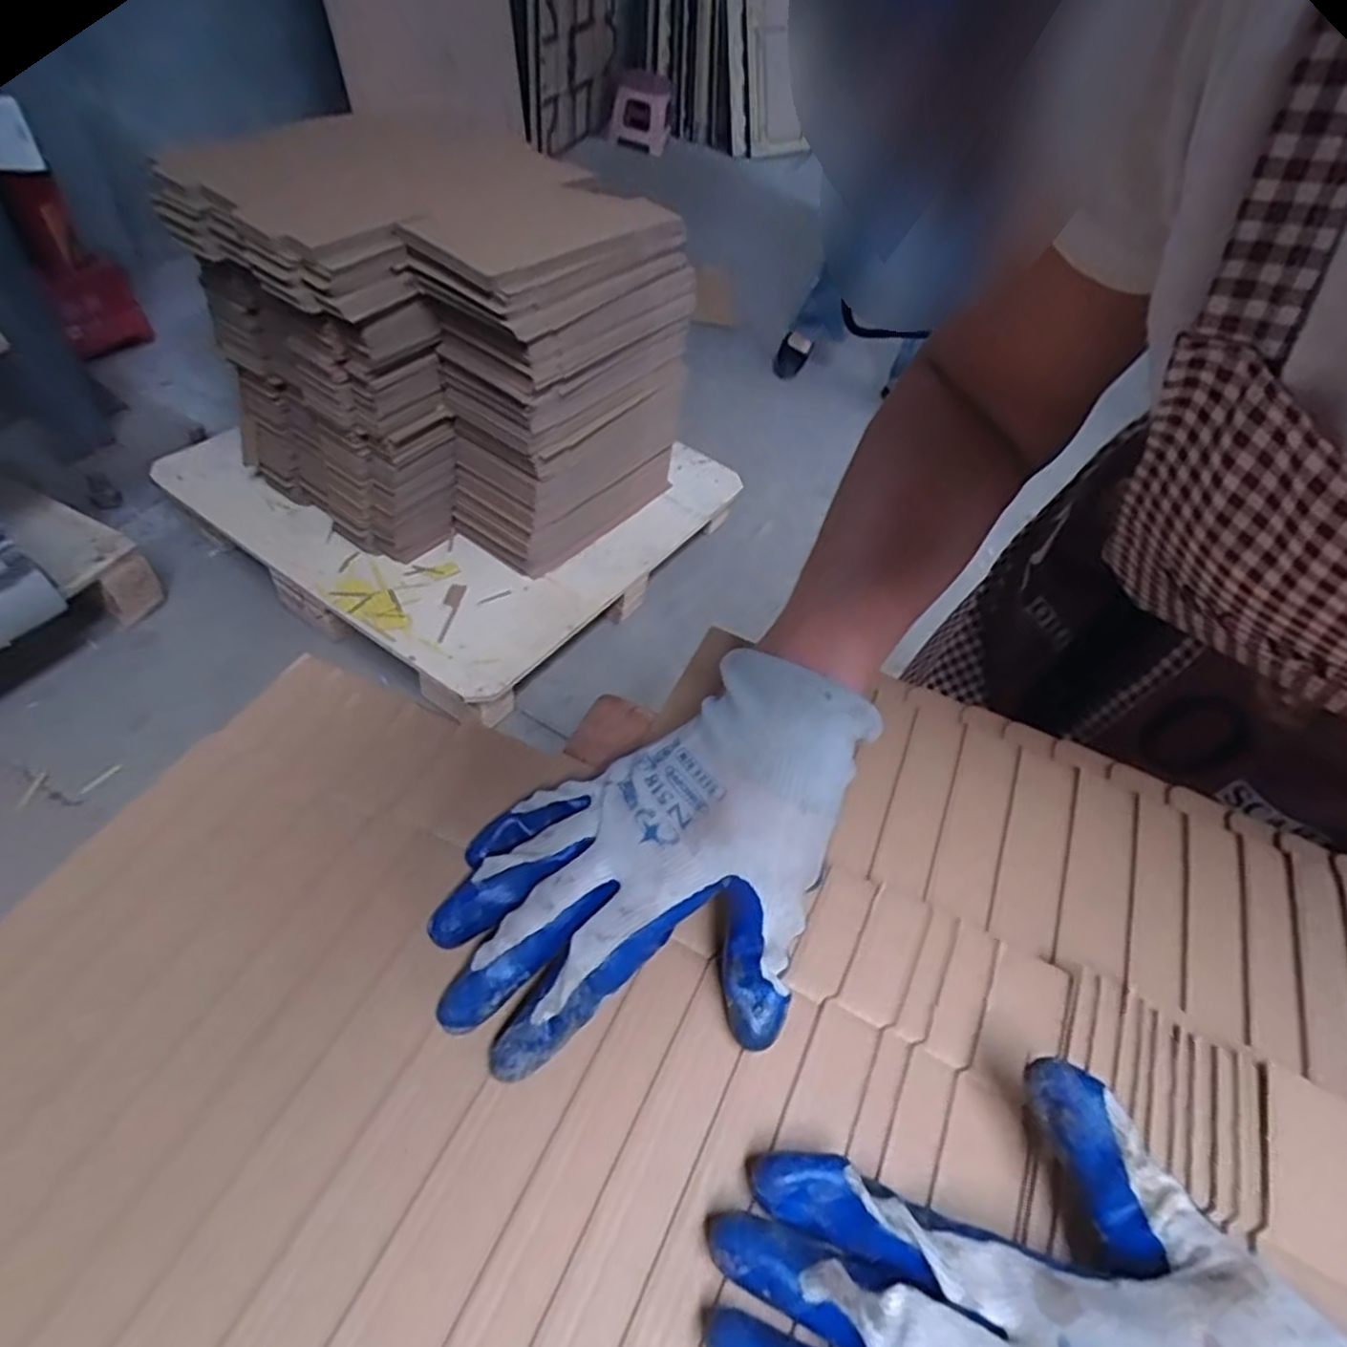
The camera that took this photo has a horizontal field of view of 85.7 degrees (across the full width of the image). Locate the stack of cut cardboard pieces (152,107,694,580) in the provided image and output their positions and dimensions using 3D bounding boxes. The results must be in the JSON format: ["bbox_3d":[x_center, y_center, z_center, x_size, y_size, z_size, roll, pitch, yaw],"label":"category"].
[{"bbox_3d":[-0.352,-0.526,1.276,0.535,0.539,0.604,31,52,13],"label":"stack of cut cardboard pieces"}]

